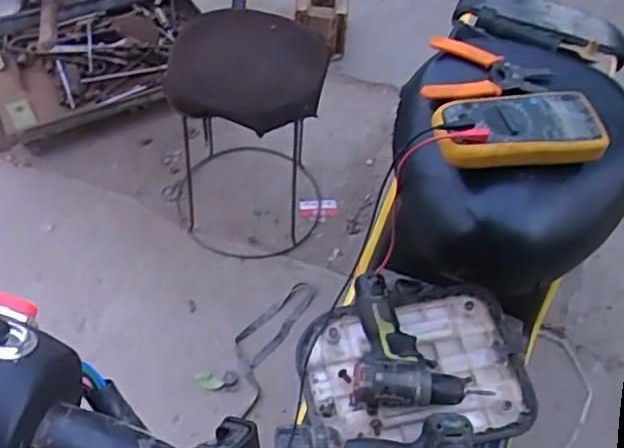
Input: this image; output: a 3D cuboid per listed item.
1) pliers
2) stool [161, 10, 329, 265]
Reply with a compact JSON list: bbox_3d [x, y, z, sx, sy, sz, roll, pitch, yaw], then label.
[{"bbox_3d":[0.202,-0.172,0.775,0.147,0.025,0.088,22,55,12],"label":"pliers"},{"bbox_3d":[-0.124,-0.189,1.379,0.302,0.413,0.320,-3,54,-5],"label":"stool"}]

